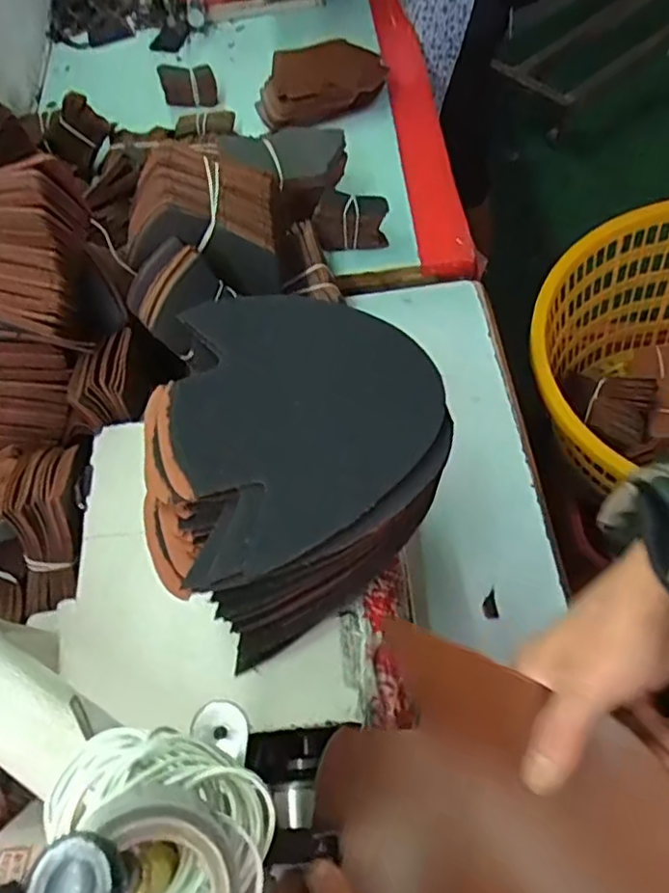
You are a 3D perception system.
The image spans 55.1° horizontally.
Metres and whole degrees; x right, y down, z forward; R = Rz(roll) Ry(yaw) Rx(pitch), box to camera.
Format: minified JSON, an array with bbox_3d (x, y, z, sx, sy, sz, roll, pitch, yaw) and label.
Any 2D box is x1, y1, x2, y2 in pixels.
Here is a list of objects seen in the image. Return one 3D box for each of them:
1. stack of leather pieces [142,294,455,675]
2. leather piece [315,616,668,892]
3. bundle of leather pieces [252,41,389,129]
[{"bbox_3d":[-0.038,-0.001,0.435,0.212,0.051,0.221,40,71,21],"label":"stack of leather pieces"},{"bbox_3d":[0.074,0.190,0.315,0.173,0.016,0.149,21,78,27],"label":"leather piece"},{"bbox_3d":[-0.016,-0.457,0.813,0.166,0.049,0.100,-6,62,0],"label":"bundle of leather pieces"}]

